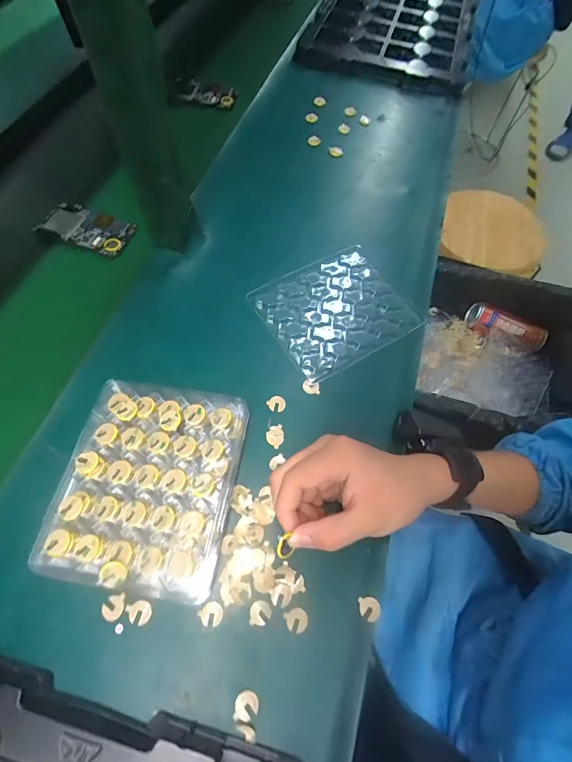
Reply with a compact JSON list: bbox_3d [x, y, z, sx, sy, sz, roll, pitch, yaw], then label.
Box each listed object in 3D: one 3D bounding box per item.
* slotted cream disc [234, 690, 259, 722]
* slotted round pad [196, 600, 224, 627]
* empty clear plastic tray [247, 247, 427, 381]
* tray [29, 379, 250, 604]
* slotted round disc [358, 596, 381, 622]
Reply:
[{"bbox_3d":[-0.031,0.252,0.285,0.018,0.004,0.018,0,63,-1],"label":"slotted cream disc"},{"bbox_3d":[-0.063,0.196,0.308,0.018,0.004,0.018,0,63,-1],"label":"slotted round pad"},{"bbox_3d":[0.060,-0.089,0.448,0.168,0.009,0.143,-29,67,-15],"label":"empty clear plastic tray"},{"bbox_3d":[-0.122,0.090,0.338,0.146,0.039,0.174,7,63,2],"label":"tray"},{"bbox_3d":[0.073,0.196,0.316,0.018,0.004,0.019,0,63,-1],"label":"slotted round disc"}]

